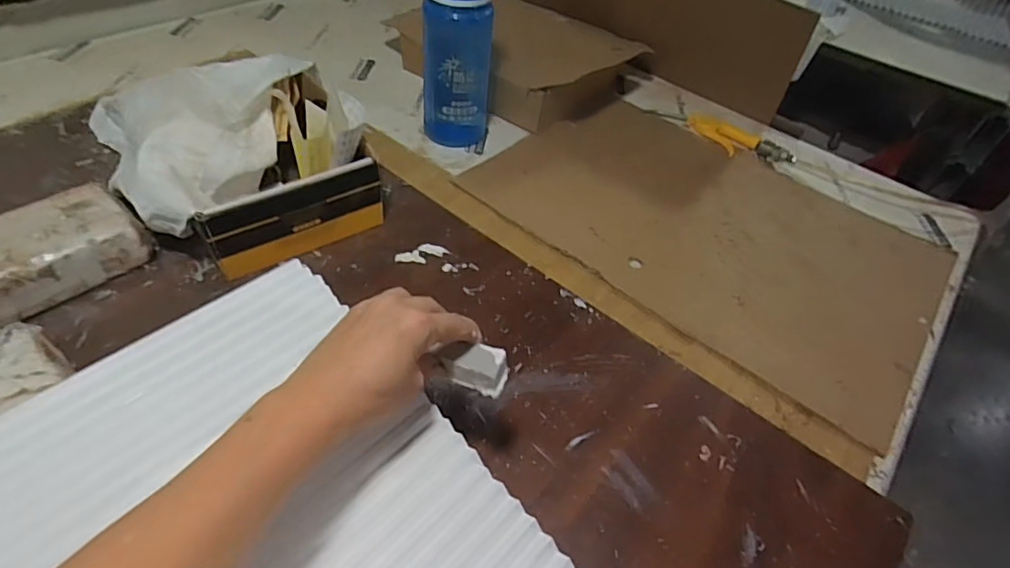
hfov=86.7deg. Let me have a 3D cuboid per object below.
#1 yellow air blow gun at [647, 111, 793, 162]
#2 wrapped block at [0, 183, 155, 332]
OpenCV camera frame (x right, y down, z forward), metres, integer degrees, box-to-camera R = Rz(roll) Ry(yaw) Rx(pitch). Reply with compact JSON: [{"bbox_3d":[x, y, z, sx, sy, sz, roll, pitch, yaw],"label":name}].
[{"bbox_3d":[0.373,-0.269,0.934,0.259,0.027,0.060,30,51,19],"label":"yellow air blow gun"},{"bbox_3d":[-0.506,-0.021,0.565,0.122,0.069,0.209,31,52,20],"label":"wrapped block"}]

